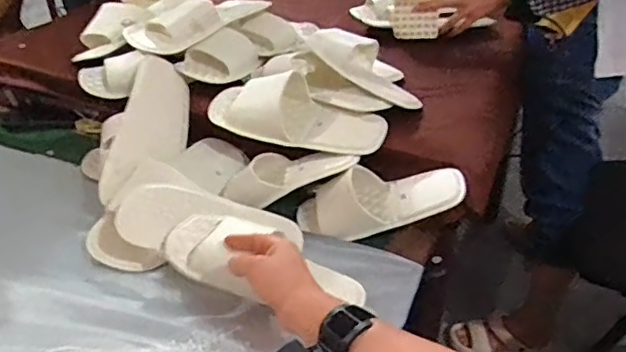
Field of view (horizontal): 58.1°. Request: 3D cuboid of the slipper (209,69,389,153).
[{"bbox_3d":[-0.028,-0.095,0.817,0.268,0.056,0.106,19,57,17],"label":"slipper"}]

